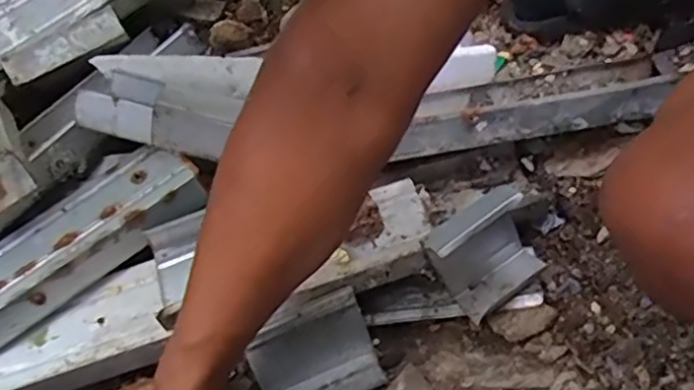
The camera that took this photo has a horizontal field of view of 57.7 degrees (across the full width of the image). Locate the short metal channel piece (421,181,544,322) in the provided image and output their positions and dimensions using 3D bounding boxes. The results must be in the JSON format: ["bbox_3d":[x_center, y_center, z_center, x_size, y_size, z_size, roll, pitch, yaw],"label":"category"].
[{"bbox_3d":[0.112,0.046,0.521,0.091,0.079,0.078,-35,65,-14],"label":"short metal channel piece"}]

